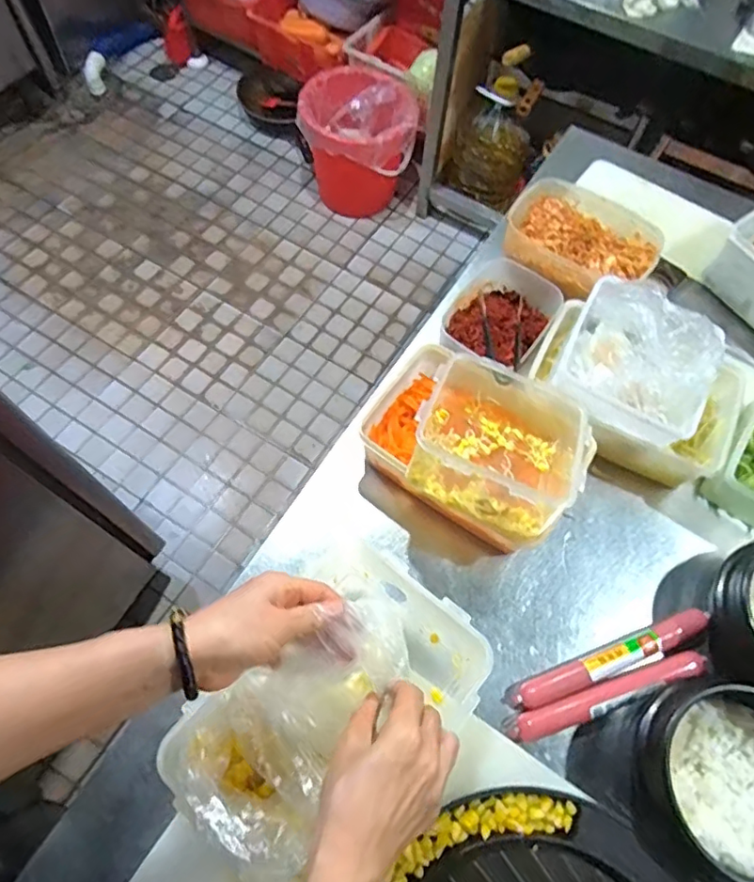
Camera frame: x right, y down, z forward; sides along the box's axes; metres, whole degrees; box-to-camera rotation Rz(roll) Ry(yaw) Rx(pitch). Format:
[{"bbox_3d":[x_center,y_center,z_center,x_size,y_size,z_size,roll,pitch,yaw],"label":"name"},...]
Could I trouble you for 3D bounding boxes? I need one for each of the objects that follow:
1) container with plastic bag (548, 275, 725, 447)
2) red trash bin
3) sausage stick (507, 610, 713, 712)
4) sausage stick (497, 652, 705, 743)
[{"bbox_3d":[0.274,-0.085,0.573,0.152,0.094,0.128,28,67,10],"label":"container with plastic bag"},{"bbox_3d":[-0.061,-0.897,1.732,0.334,0.330,0.270,-4,65,-5],"label":"red trash bin"},{"bbox_3d":[0.229,0.216,0.551,0.213,0.023,0.029,-18,67,-11],"label":"sausage stick"},{"bbox_3d":[0.222,0.242,0.535,0.207,0.018,0.025,-16,67,-10],"label":"sausage stick"}]

